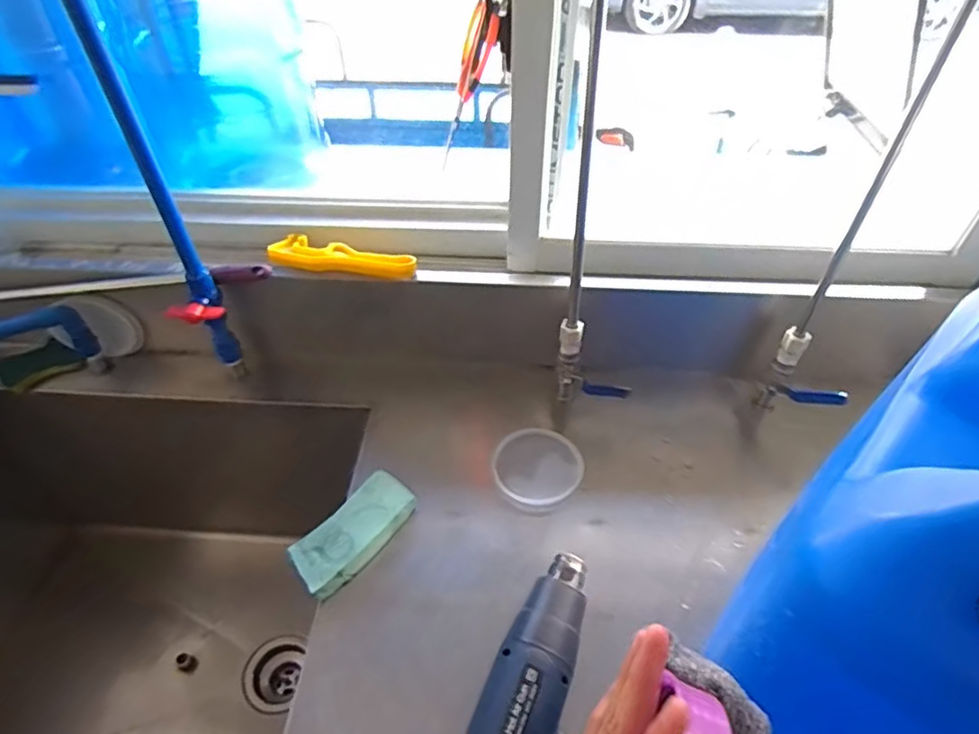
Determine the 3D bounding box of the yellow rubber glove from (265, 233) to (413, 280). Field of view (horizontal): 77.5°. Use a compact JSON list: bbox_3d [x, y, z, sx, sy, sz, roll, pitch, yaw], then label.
[{"bbox_3d":[-0.193,-0.141,0.797,0.203,0.025,0.048,13,48,13],"label":"yellow rubber glove"}]

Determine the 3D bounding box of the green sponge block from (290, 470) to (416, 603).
[{"bbox_3d":[-0.152,0.185,0.688,0.067,0.031,0.151,31,54,27],"label":"green sponge block"}]

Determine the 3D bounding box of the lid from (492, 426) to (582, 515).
[{"bbox_3d":[0.057,0.125,0.751,0.104,0.014,0.108,0,47,0],"label":"lid"}]

